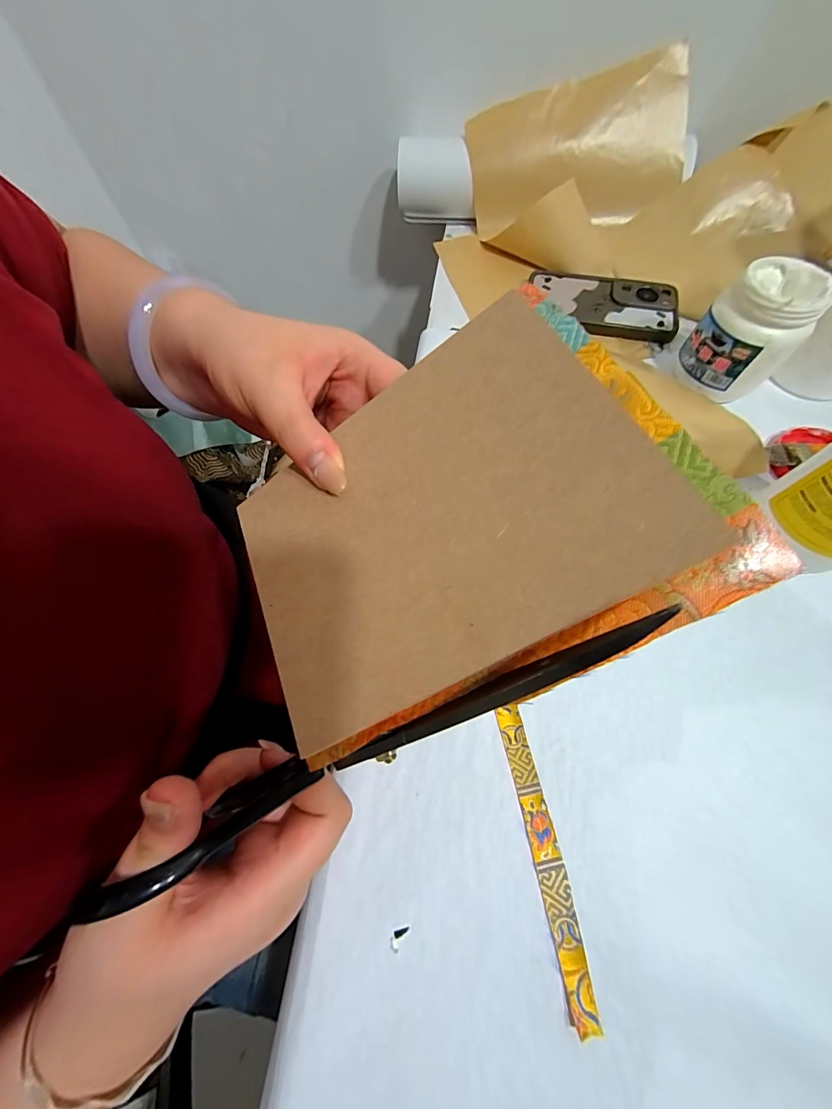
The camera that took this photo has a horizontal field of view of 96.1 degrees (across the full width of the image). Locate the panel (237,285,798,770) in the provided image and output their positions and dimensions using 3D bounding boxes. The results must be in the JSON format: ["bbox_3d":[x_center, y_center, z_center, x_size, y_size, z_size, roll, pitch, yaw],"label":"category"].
[{"bbox_3d":[0.007,-0.012,0.148,0.171,0.009,0.130,-30,67,17],"label":"panel"}]

